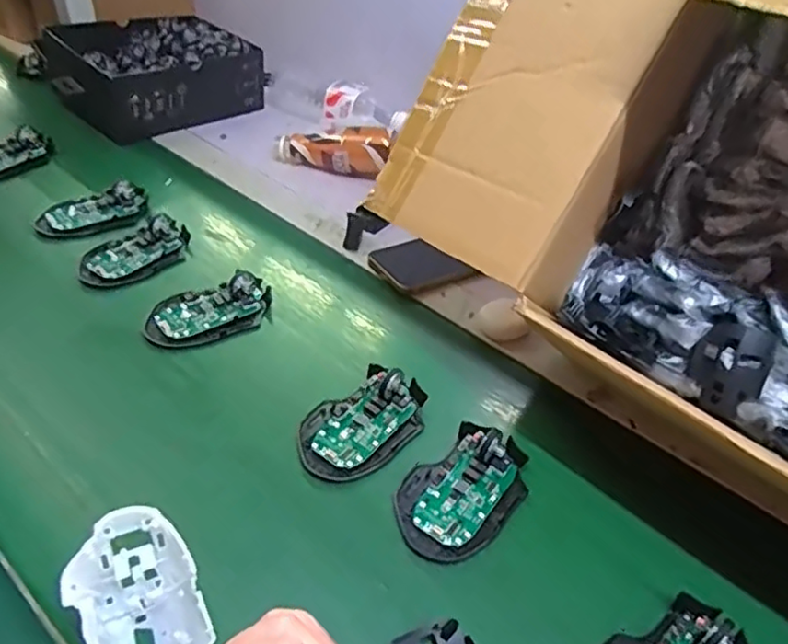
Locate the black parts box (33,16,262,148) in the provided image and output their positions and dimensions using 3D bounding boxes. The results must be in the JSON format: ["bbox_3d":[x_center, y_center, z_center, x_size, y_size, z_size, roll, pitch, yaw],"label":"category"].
[{"bbox_3d":[-0.350,-0.358,0.920,0.223,0.121,0.255,35,47,30],"label":"black parts box"}]

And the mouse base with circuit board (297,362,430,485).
[{"bbox_3d":[-0.023,0.074,0.497,0.112,0.027,0.071,-26,49,-34],"label":"mouse base with circuit board"}]

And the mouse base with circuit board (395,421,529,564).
[{"bbox_3d":[0.051,0.119,0.457,0.072,0.027,0.115,31,45,27],"label":"mouse base with circuit board"}]

